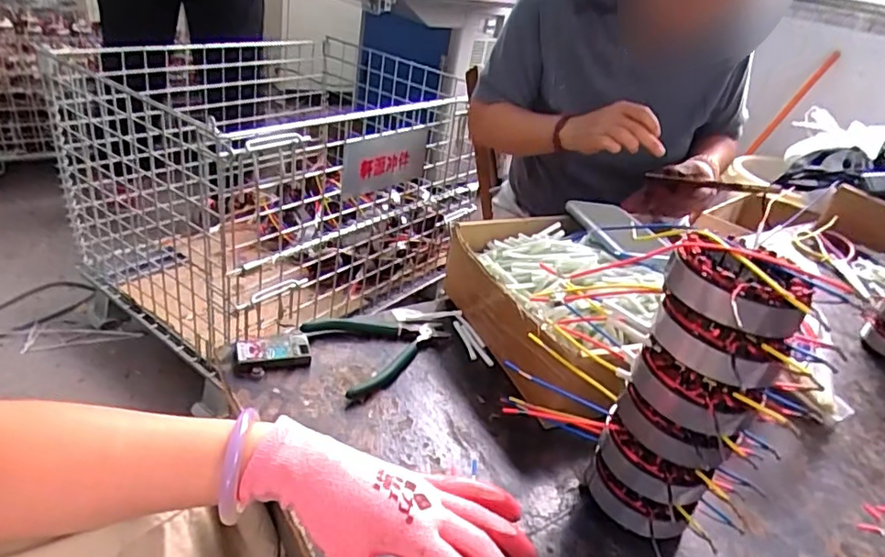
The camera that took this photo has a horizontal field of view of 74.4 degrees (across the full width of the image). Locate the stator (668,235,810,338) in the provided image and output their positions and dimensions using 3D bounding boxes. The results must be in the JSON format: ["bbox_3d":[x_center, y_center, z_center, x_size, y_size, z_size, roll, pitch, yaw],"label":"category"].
[{"bbox_3d":[0.189,0.003,0.370,0.071,0.035,0.062,1,31,-16],"label":"stator"}]

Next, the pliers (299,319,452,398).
[{"bbox_3d":[-0.059,0.066,0.600,0.136,0.025,0.108,-14,38,-35],"label":"pliers"}]

